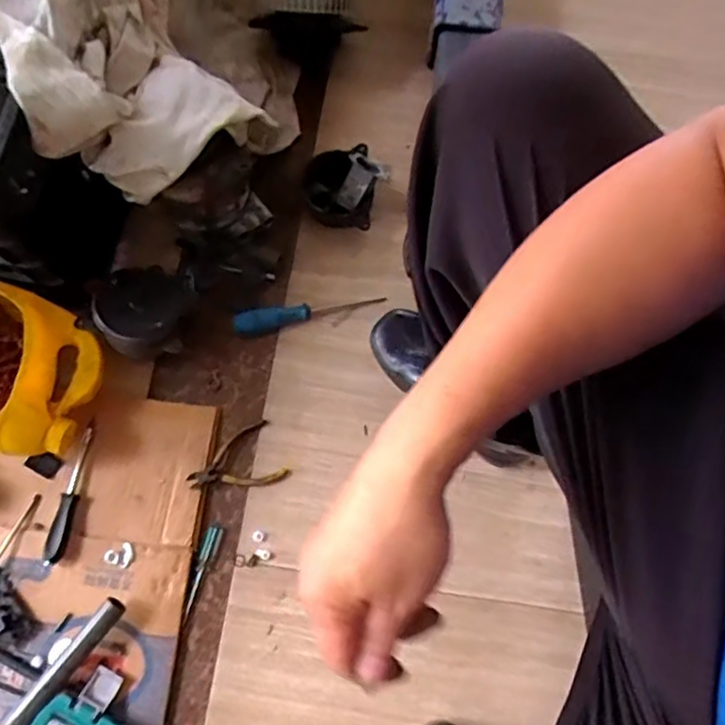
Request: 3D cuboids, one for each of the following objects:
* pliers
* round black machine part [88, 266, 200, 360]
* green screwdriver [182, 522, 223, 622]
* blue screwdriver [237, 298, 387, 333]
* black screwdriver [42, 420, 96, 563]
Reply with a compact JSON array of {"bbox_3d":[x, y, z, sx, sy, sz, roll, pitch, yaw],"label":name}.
[{"bbox_3d":[-0.156,0.127,0.762,0.111,0.012,0.075,-25,77,-7],"label":"pliers"},{"bbox_3d":[-0.268,-0.066,0.764,0.105,0.070,0.122,9,75,1],"label":"round black machine part"},{"bbox_3d":[-0.191,0.250,0.743,0.019,0.014,0.113,16,76,3],"label":"green screwdriver"},{"bbox_3d":[-0.069,-0.066,0.799,0.196,0.032,0.033,-10,76,-4],"label":"blue screwdriver"},{"bbox_3d":[-0.342,0.151,0.730,0.019,0.020,0.165,9,75,1],"label":"black screwdriver"}]

